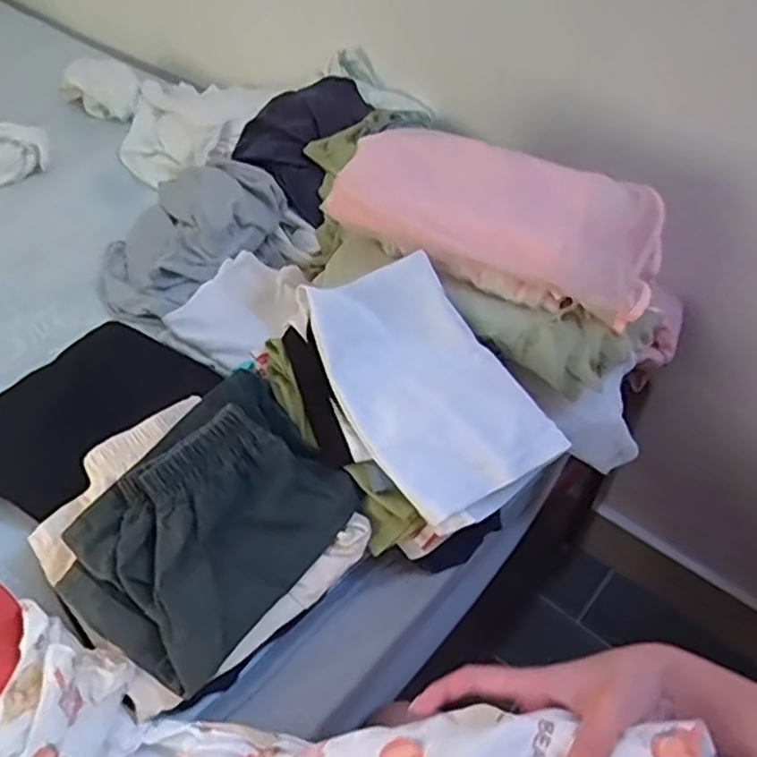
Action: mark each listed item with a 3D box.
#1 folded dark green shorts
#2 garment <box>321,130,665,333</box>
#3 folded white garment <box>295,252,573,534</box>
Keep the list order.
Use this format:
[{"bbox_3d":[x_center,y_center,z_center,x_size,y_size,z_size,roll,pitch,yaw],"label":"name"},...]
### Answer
[{"bbox_3d":[-0.114,0.097,0.523,0.152,0.047,0.197,44,56,2],"label":"folded dark green shorts"},{"bbox_3d":[0.123,-0.173,0.689,0.311,0.089,0.130,18,42,14],"label":"garment"},{"bbox_3d":[0.044,0.002,0.598,0.163,0.031,0.235,-22,67,-30],"label":"folded white garment"}]

